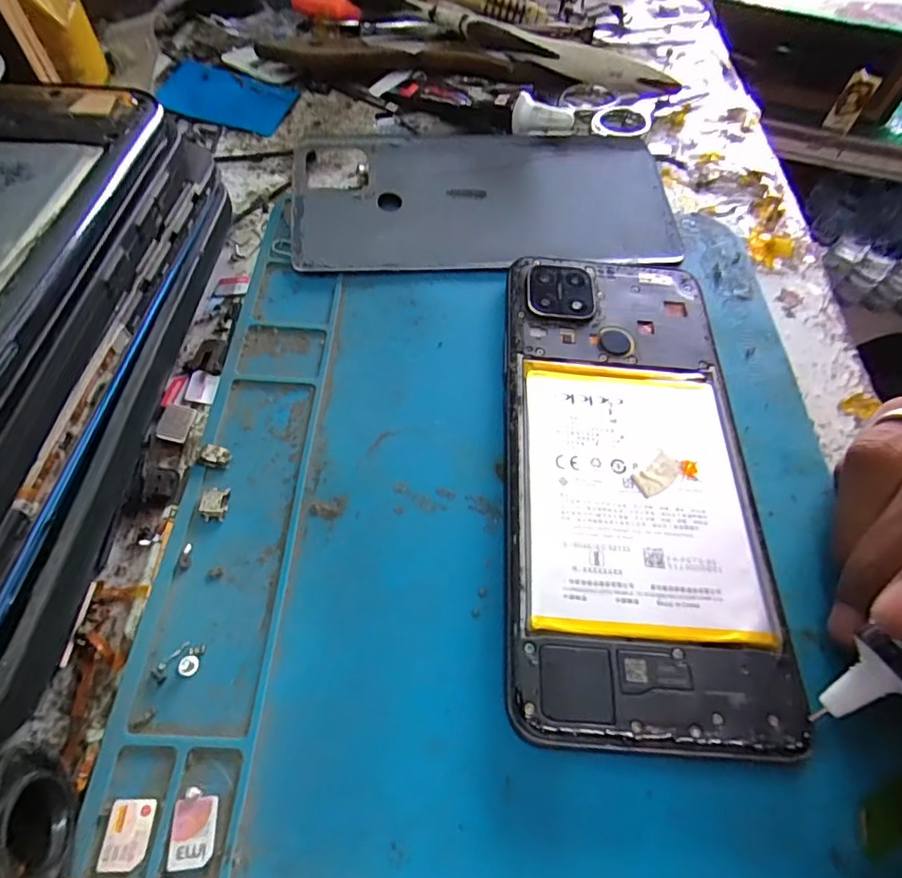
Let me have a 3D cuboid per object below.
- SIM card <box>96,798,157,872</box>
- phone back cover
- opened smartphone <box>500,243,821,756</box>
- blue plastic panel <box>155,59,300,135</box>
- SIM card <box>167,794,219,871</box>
[{"bbox_3d":[-0.069,0.084,0.109,0.009,0.004,0.012,5,59,-7],"label":"SIM card"},{"bbox_3d":[0.015,-0.102,0.213,0.157,0.009,0.072,-2,61,-6],"label":"phone back cover"},{"bbox_3d":[0.053,0.004,0.158,0.070,0.008,0.156,5,60,-2],"label":"opened smartphone"},{"bbox_3d":[-0.111,-0.167,0.248,0.062,0.004,0.039,14,63,0],"label":"blue plastic panel"},{"bbox_3d":[-0.055,0.085,0.110,0.009,0.004,0.012,-1,58,-8],"label":"SIM card"}]

